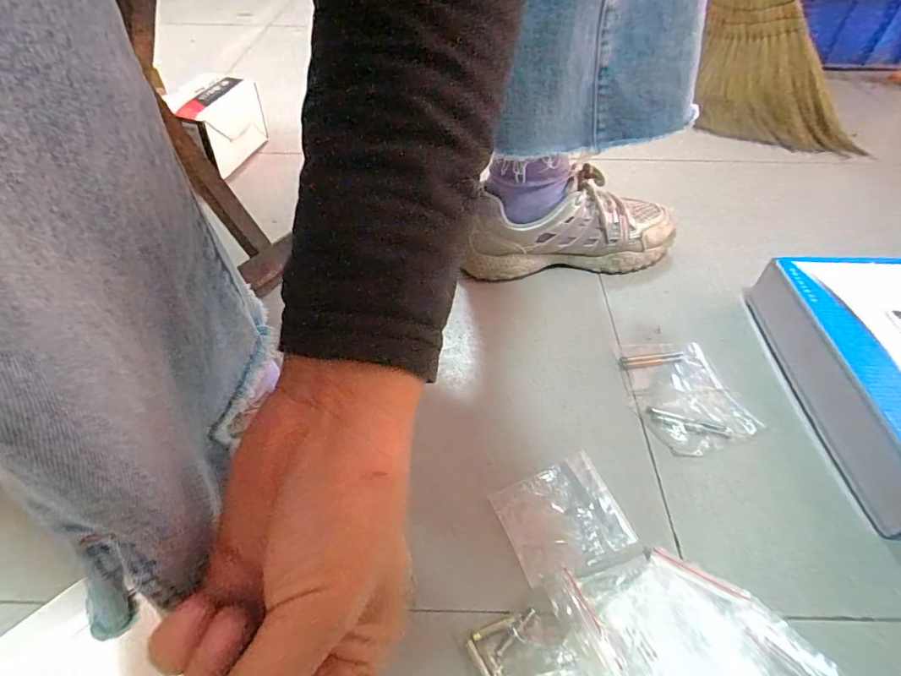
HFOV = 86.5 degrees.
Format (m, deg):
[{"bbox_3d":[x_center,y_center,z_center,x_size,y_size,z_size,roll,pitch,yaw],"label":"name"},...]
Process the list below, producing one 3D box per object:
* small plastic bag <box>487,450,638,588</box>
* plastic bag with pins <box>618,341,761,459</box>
[{"bbox_3d":[0.078,0.127,0.340,0.079,0.008,0.069,-16,51,-16],"label":"small plastic bag"},{"bbox_3d":[0.201,0.047,0.420,0.087,0.009,0.112,-8,49,-9],"label":"plastic bag with pins"}]

